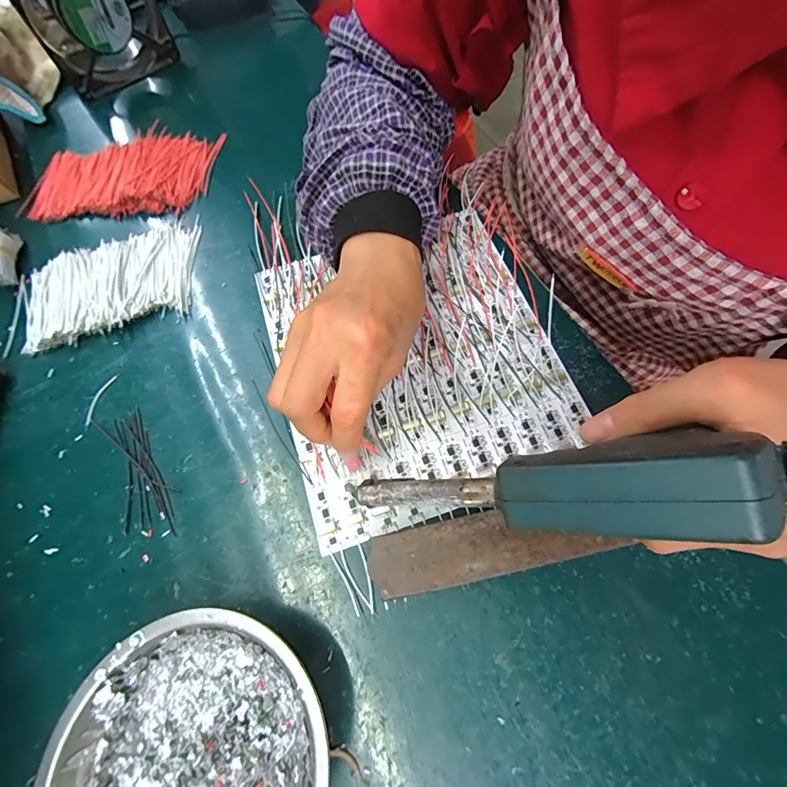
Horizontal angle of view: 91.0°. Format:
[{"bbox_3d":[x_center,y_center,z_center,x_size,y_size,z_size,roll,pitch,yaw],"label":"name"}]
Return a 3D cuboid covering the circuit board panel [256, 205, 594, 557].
[{"bbox_3d":[0.012,-0.031,0.284,0.193,0.014,0.224,-18,67,-5],"label":"circuit board panel"}]

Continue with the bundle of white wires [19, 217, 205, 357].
[{"bbox_3d":[-0.234,-0.095,0.322,0.140,0.012,0.097,-16,67,-4],"label":"bundle of white wires"}]

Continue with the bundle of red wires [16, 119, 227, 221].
[{"bbox_3d":[-0.258,-0.214,0.371,0.172,0.013,0.103,-3,66,1],"label":"bundle of red wires"}]

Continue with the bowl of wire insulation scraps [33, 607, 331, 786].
[{"bbox_3d":[-0.092,0.175,0.183,0.122,0.041,0.122,-1,67,2],"label":"bowl of wire insulation scraps"}]

